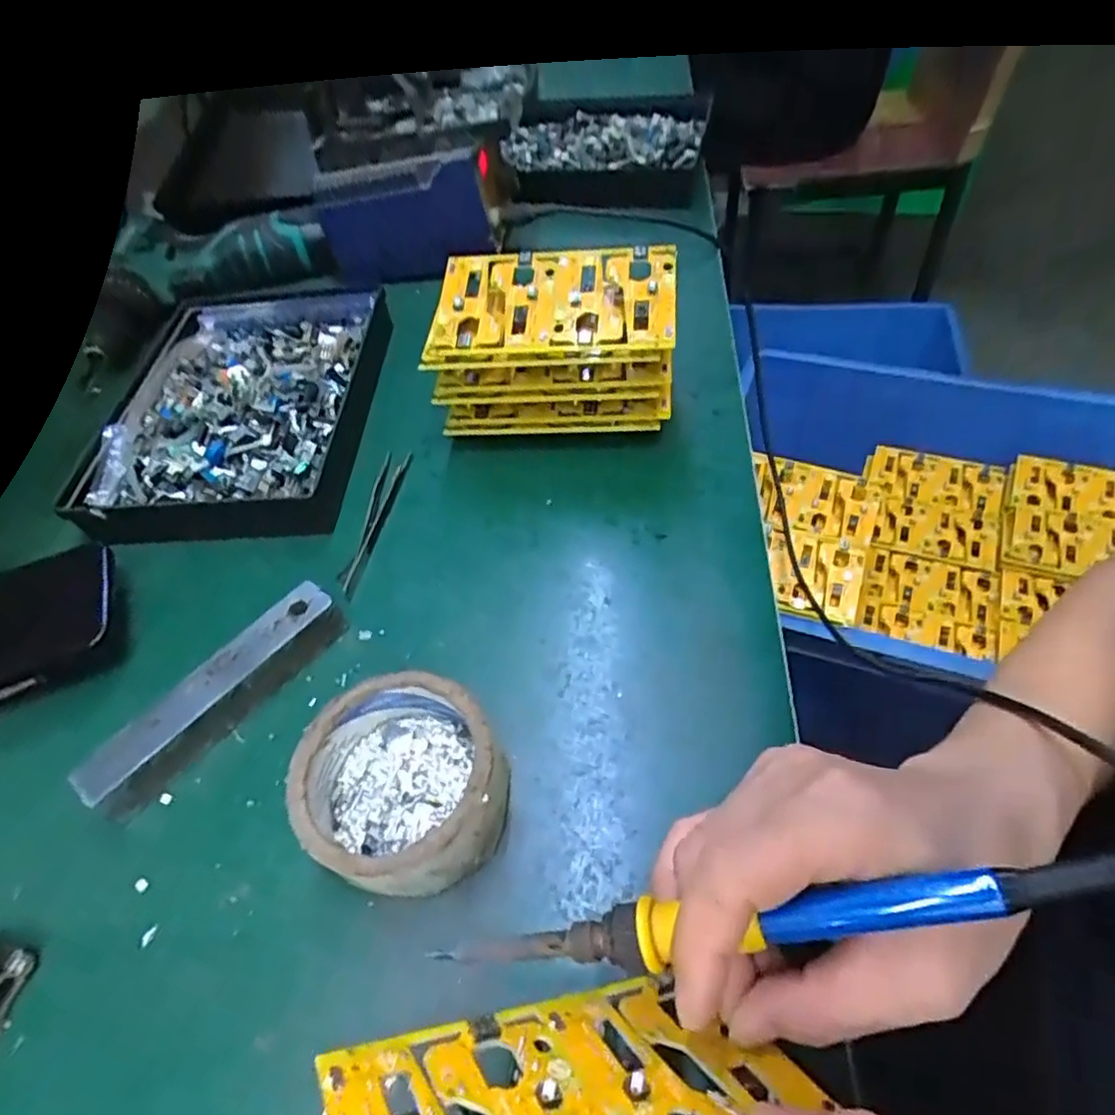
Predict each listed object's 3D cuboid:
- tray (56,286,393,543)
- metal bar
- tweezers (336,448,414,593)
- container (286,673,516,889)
[{"bbox_3d":[-0.227,-0.112,0.484,0.183,0.040,0.230,-5,51,2],"label":"tray"},{"bbox_3d":[-0.170,0.069,0.341,0.026,0.029,0.136,33,61,28],"label":"metal bar"},{"bbox_3d":[-0.115,-0.027,0.423,0.016,0.010,0.108,5,52,10],"label":"tweezers"},{"bbox_3d":[-0.067,0.100,0.294,0.085,0.045,0.085,-3,51,4],"label":"container"}]

